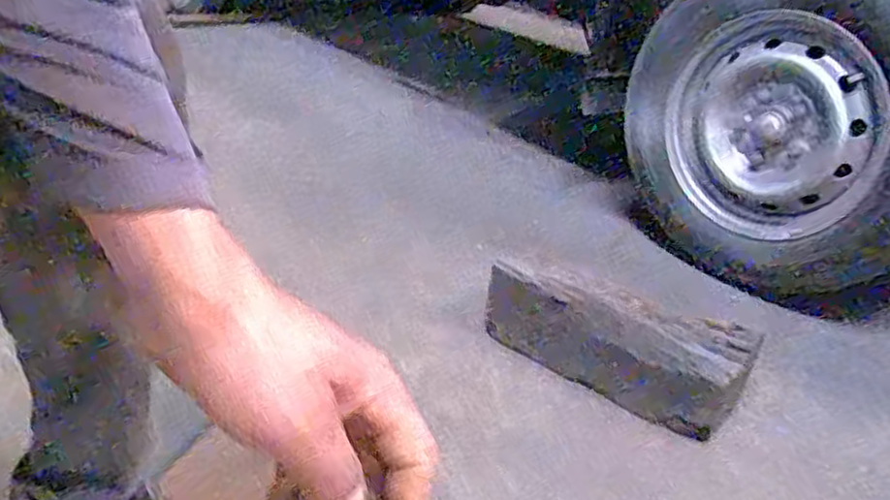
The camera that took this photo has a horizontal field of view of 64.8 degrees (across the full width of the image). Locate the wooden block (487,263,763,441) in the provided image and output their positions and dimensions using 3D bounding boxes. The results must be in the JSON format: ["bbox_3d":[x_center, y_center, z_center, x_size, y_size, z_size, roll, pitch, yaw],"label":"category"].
[{"bbox_3d":[0.243,0.142,1.087,0.402,0.148,0.114,24,33,29],"label":"wooden block"}]

